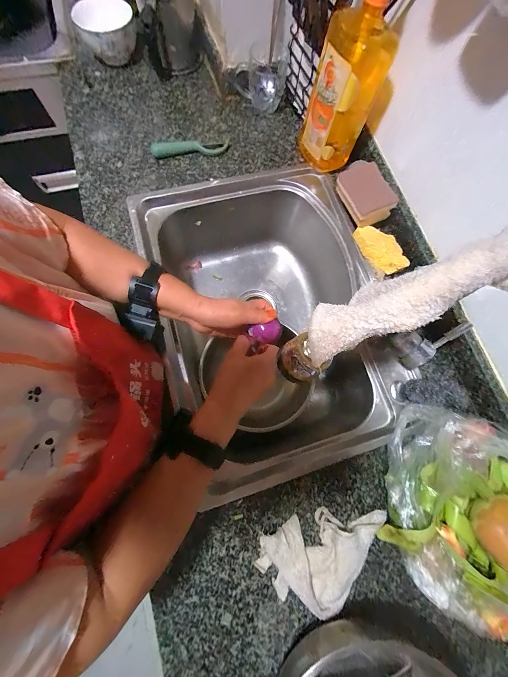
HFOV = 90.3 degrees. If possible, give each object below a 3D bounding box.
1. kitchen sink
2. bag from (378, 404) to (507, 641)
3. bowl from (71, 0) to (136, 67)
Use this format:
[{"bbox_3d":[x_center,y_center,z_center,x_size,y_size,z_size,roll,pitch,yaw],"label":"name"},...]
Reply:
[{"bbox_3d":[0.034,-0.048,0.542,0.404,0.224,0.570,-16,77,-8],"label":"kitchen sink"},{"bbox_3d":[0.284,0.233,0.332,0.192,0.117,0.258,6,75,-2],"label":"bag"},{"bbox_3d":[-0.302,-0.640,0.534,0.108,0.083,0.109,-13,76,-7],"label":"bowl"}]

